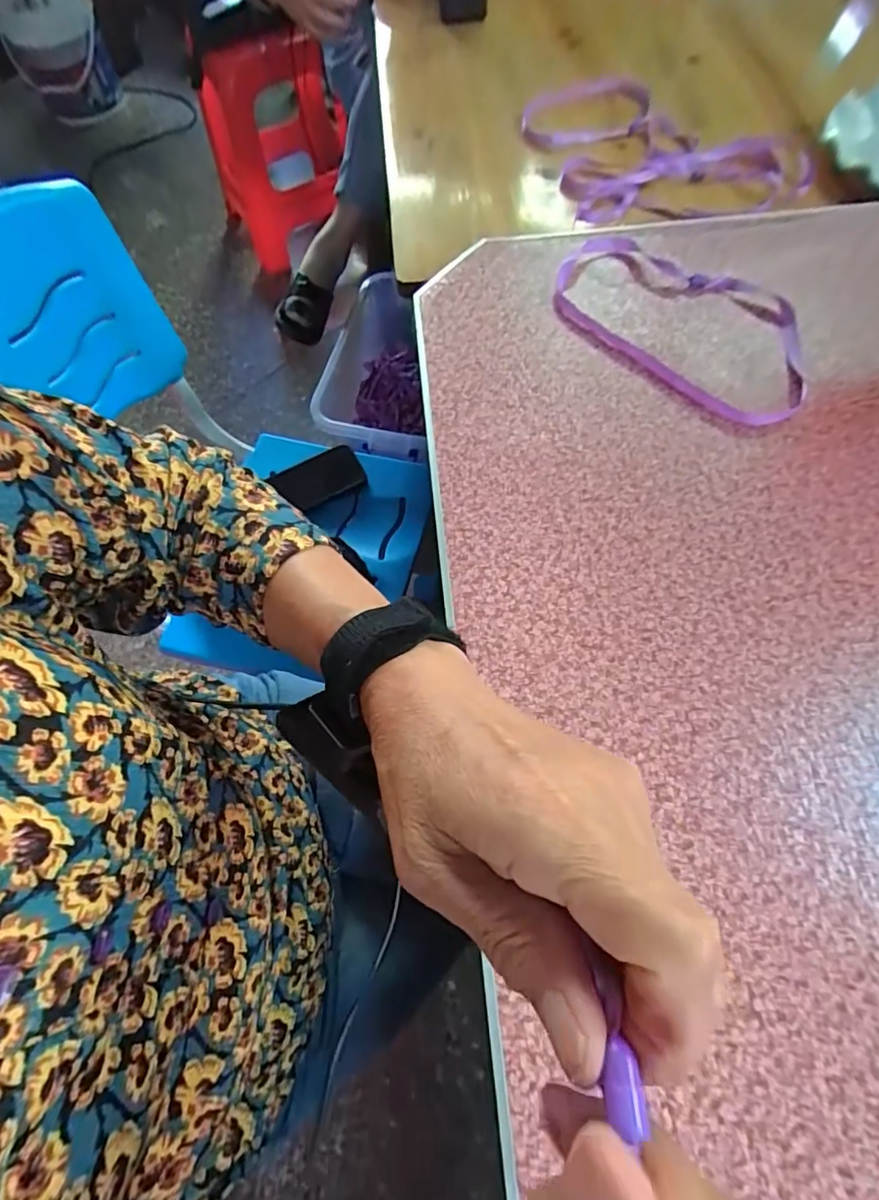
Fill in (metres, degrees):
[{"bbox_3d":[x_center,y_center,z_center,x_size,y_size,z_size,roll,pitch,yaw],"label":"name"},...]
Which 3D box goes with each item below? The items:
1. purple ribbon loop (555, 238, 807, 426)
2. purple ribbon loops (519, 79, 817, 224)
[{"bbox_3d":[0.195,-0.222,0.413,0.119,0.013,0.214,-42,71,-14],"label":"purple ribbon loop"},{"bbox_3d":[0.203,-0.438,0.525,0.288,0.030,0.183,35,73,16],"label":"purple ribbon loops"}]

